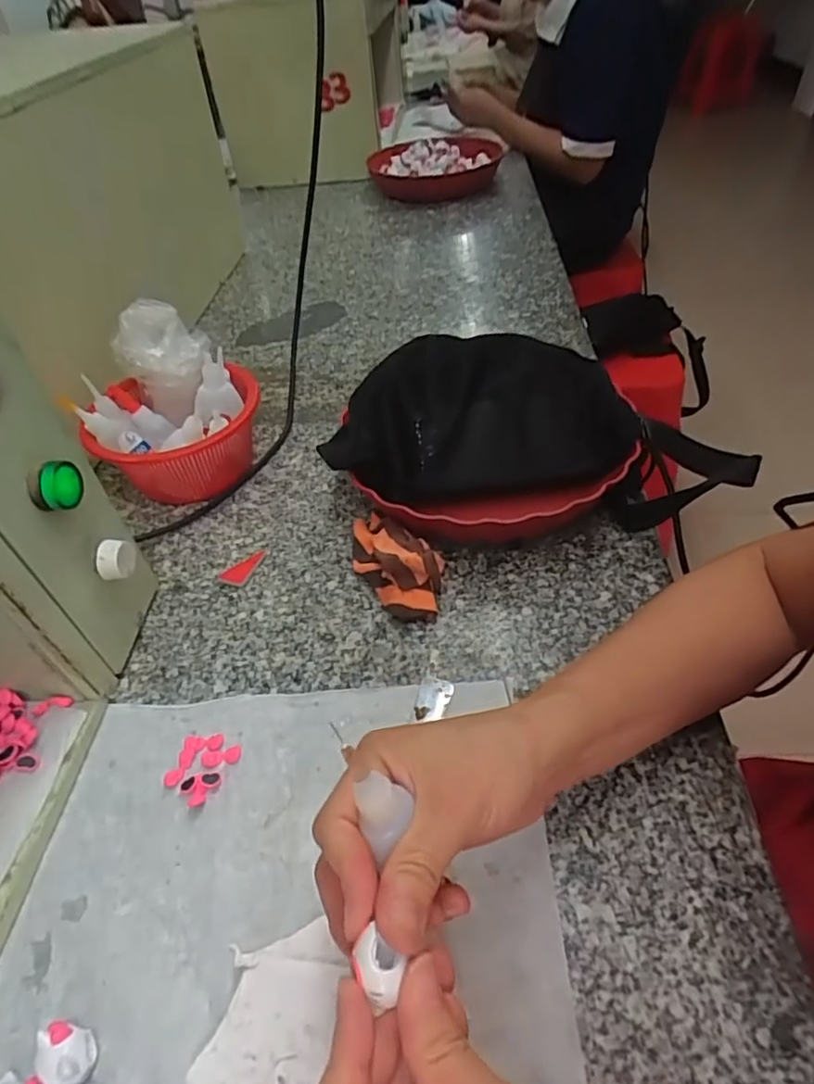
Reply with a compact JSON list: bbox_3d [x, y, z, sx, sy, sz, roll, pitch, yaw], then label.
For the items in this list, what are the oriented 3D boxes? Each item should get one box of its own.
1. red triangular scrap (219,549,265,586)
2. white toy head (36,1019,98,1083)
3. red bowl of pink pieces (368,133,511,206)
[{"bbox_3d":[-0.131,0.018,0.485,0.021,0.004,0.039,14,49,19],"label":"red triangular scrap"},{"bbox_3d":[-0.151,0.229,0.270,0.026,0.019,0.019,27,54,28],"label":"white toy head"},{"bbox_3d":[0.053,-0.690,1.113,0.240,0.058,0.243,1,46,6],"label":"red bowl of pink pieces"}]

